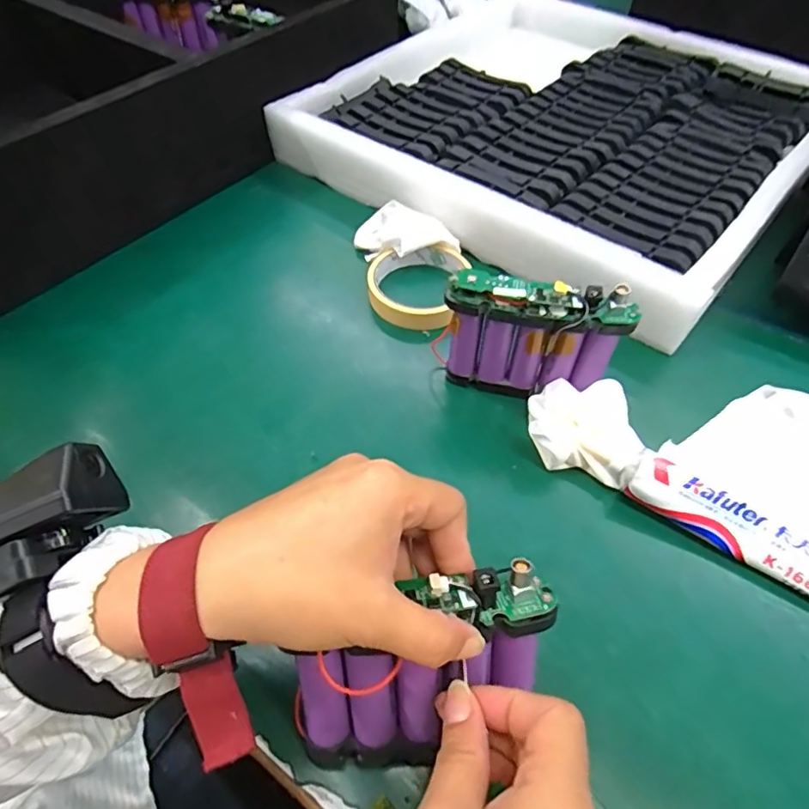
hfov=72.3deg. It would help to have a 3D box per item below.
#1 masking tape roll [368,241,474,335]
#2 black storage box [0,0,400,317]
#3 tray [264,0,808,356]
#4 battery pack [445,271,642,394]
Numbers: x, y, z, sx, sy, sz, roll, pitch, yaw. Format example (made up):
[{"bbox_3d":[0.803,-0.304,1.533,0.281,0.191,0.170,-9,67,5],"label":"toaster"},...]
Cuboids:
[{"bbox_3d":[0.008,-0.102,0.466,0.077,0.021,0.085,15,55,10],"label":"masking tape roll"},{"bbox_3d":[-0.332,-0.359,0.599,0.388,0.120,0.546,33,60,21],"label":"black storage box"},{"bbox_3d":[0.168,-0.298,0.582,0.456,0.047,0.496,34,60,22],"label":"tray"},{"bbox_3d":[0.085,-0.043,0.372,0.112,0.089,0.024,6,54,4],"label":"battery pack"}]

